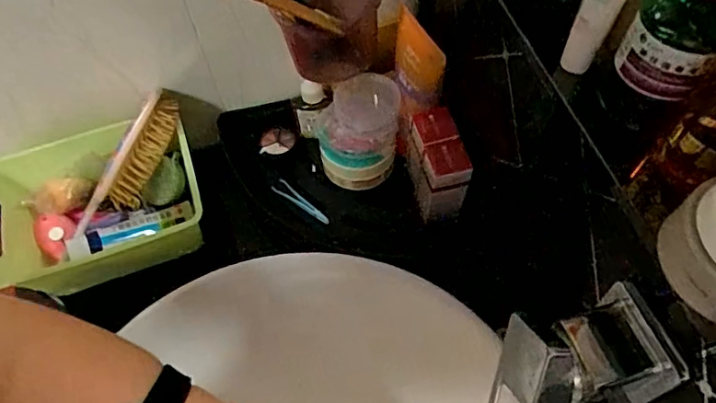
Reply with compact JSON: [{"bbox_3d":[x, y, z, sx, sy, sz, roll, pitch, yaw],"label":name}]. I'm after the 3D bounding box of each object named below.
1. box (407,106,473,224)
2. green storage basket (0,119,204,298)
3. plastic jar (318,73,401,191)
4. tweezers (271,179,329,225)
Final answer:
[{"bbox_3d":[0.072,-0.034,0.505,0.044,0.078,0.079,-15,60,-6],"label":"box"},{"bbox_3d":[-0.252,0.001,0.500,0.201,0.098,0.144,-20,60,-9],"label":"green storage basket"},{"bbox_3d":[0.000,-0.068,0.525,0.080,0.085,0.073,-3,59,1],"label":"plastic jar"},{"bbox_3d":[-0.056,0.000,0.538,0.071,0.011,0.015,30,65,19],"label":"tweezers"}]

